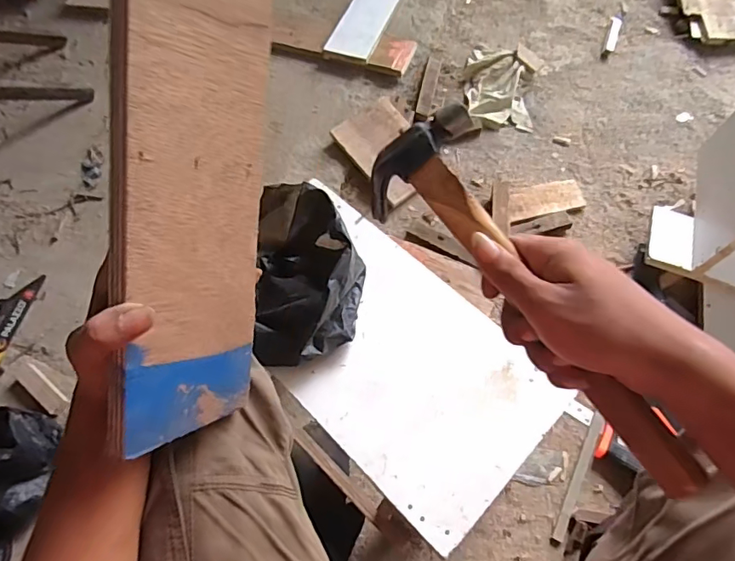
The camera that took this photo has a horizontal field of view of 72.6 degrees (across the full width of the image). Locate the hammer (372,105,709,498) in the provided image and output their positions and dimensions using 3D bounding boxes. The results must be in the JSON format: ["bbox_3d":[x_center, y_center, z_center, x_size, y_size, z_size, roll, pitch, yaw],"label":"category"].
[{"bbox_3d":[0.103,0.008,0.321,0.078,0.040,0.277,-32,73,-12],"label":"hammer"}]

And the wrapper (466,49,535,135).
[{"bbox_3d":[0.278,-0.438,1.096,0.130,0.034,0.248,-3,63,2],"label":"wrapper"}]

